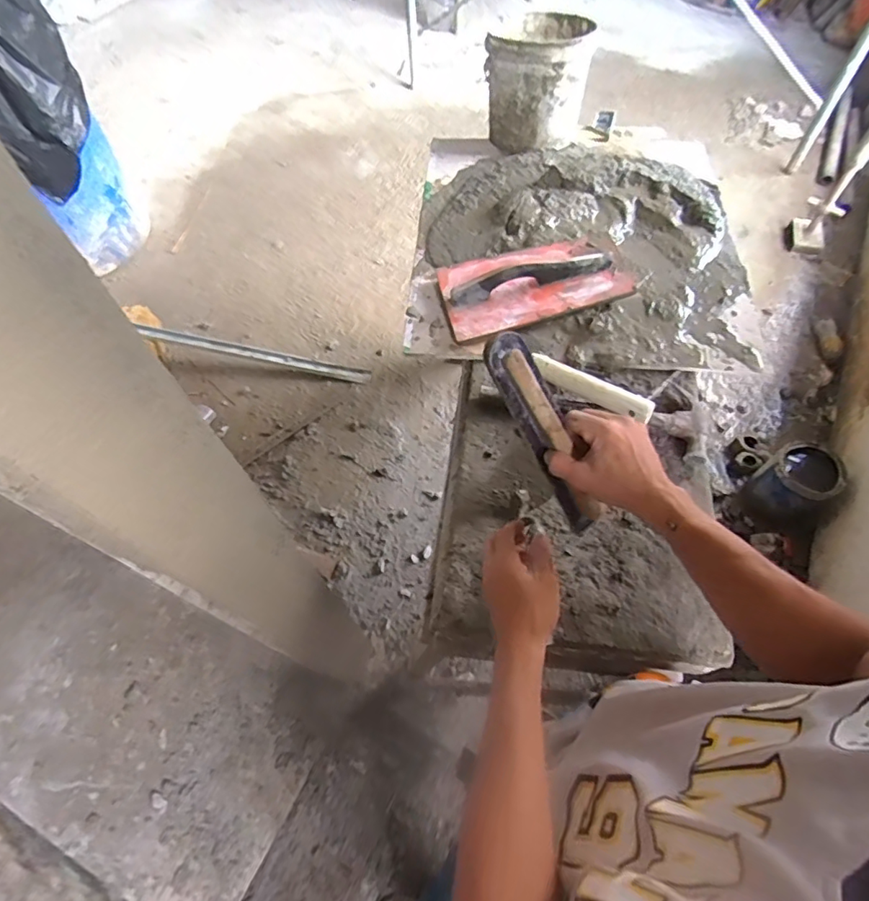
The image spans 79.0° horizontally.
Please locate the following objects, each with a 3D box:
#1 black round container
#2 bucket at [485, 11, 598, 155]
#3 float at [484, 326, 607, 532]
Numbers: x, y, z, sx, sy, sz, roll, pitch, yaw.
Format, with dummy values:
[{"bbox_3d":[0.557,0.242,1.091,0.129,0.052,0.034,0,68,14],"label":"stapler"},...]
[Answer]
[{"bbox_3d":[0.993,0.104,1.452,0.186,0.207,0.186,-1,60,1],"label":"black round container"},{"bbox_3d":[0.203,-0.736,1.035,0.187,0.177,0.231,20,63,12],"label":"bucket"},{"bbox_3d":[0.118,-0.004,0.520,0.036,0.252,0.045,-47,36,-21],"label":"float"}]

